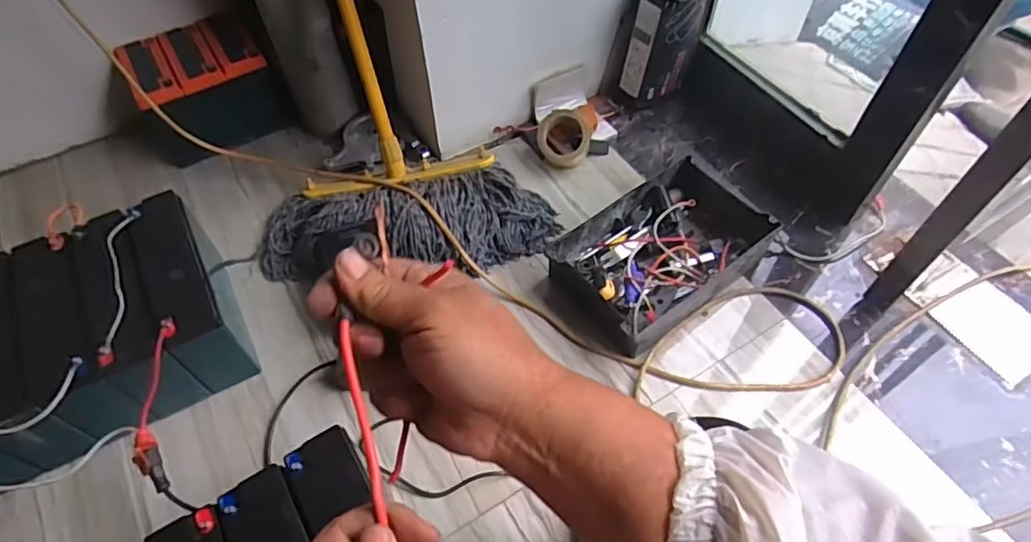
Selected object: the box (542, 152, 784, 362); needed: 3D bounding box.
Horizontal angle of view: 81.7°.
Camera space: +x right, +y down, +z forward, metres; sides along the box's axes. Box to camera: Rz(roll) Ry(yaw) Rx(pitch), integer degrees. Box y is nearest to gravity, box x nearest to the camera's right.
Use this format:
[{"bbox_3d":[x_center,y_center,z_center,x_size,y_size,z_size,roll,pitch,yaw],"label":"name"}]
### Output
[{"bbox_3d":[0.231,-0.028,0.984,0.334,0.085,0.222,-35,60,-21],"label":"box"}]

